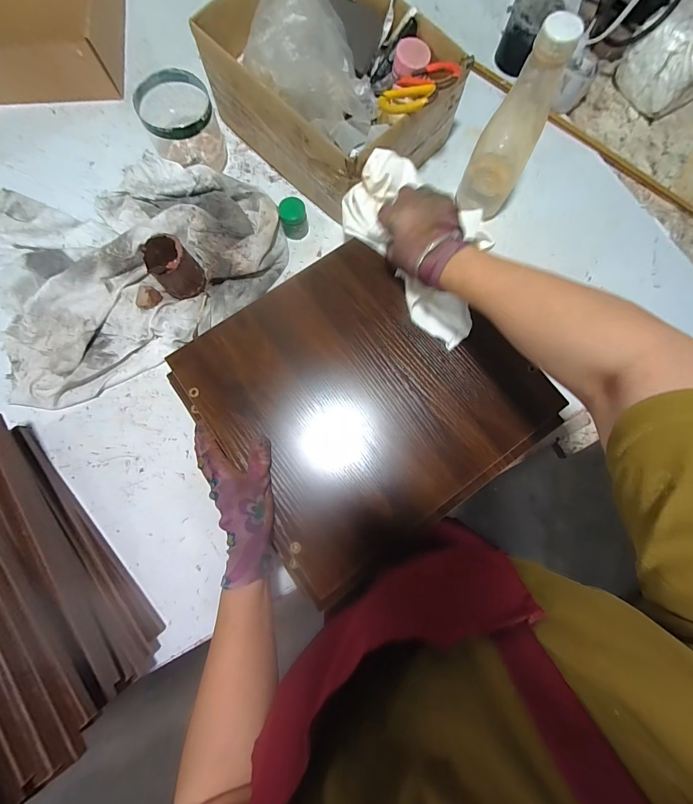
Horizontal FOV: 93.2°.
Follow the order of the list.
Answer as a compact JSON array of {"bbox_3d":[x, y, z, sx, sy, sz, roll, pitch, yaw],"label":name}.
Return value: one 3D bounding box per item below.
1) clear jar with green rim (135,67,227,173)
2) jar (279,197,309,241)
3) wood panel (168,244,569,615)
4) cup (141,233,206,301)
[{"bbox_3d":[-0.246,-0.418,0.505,0.100,0.096,0.089,-25,82,-6],"label":"clear jar with green rim"},{"bbox_3d":[-0.081,-0.282,0.511,0.040,0.050,0.042,0,80,-2],"label":"jar"},{"bbox_3d":[0.019,-0.014,0.407,0.370,0.018,0.344,-35,83,-7],"label":"wood panel"},{"bbox_3d":[-0.245,-0.193,0.461,0.057,0.062,0.067,-40,84,-8],"label":"cup"}]

